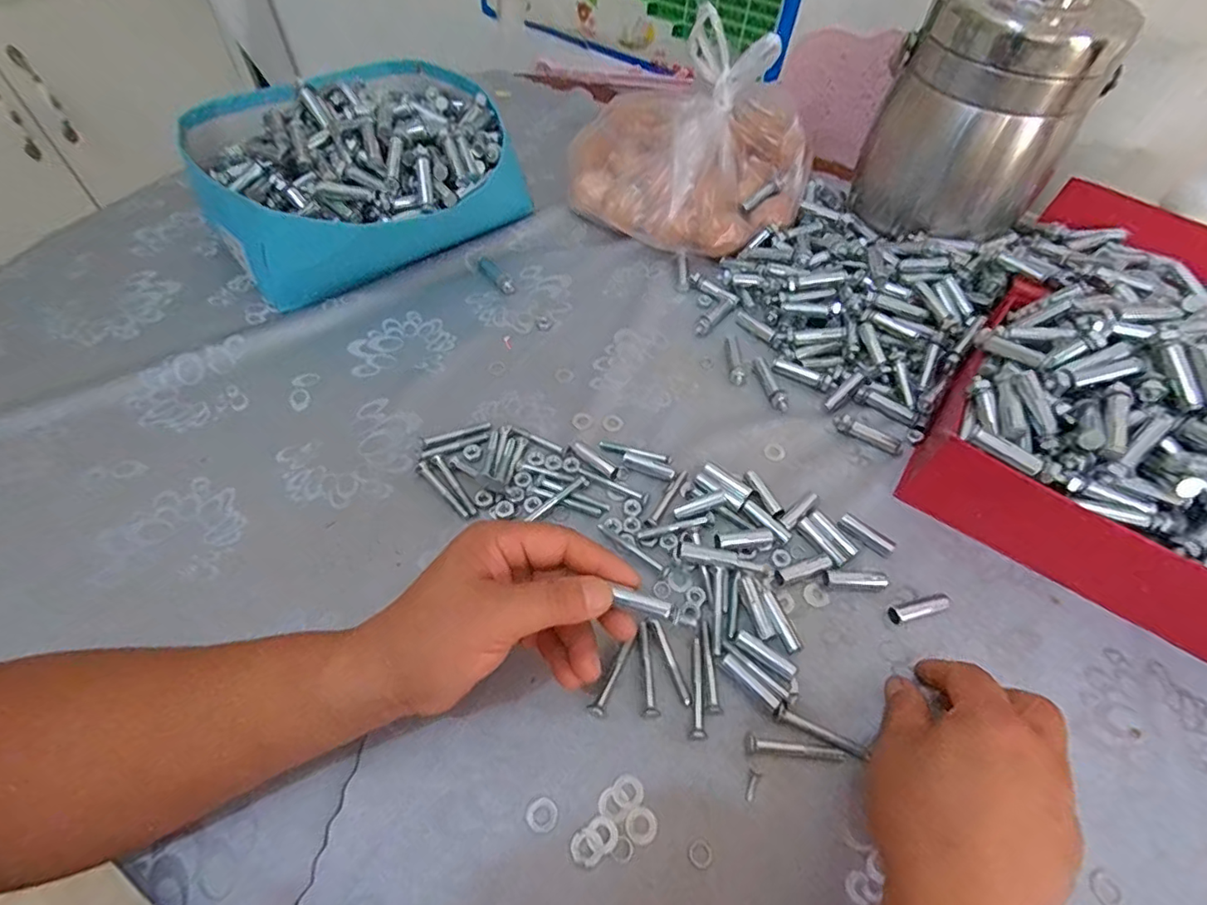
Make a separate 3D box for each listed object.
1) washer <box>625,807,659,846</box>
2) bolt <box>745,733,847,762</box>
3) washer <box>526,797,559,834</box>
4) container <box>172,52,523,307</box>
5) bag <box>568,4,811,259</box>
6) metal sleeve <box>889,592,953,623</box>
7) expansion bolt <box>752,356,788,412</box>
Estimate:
[{"bbox_3d":[0.020,0.195,0.294,0.016,0.004,0.016,1,56,-1],"label":"washer"},{"bbox_3d":[0.109,0.167,0.316,0.056,0.008,0.009,6,56,3],"label":"bolt"},{"bbox_3d":[-0.032,0.190,0.296,0.016,0.004,0.016,1,56,-1],"label":"washer"},{"bbox_3d":[-0.234,-0.277,0.546,0.277,0.113,0.264,-30,62,-20],"label":"container"},{"bbox_3d":[0.081,-0.298,0.552,0.246,0.155,0.159,13,56,7],"label":"bag"},{"bbox_3d":[0.205,0.101,0.365,0.041,0.009,0.011,-12,57,-10],"label":"metal sleeve"},{"bbox_3d":[0.140,-0.060,0.473,0.014,0.008,0.058,-7,56,-7],"label":"expansion bolt"}]

